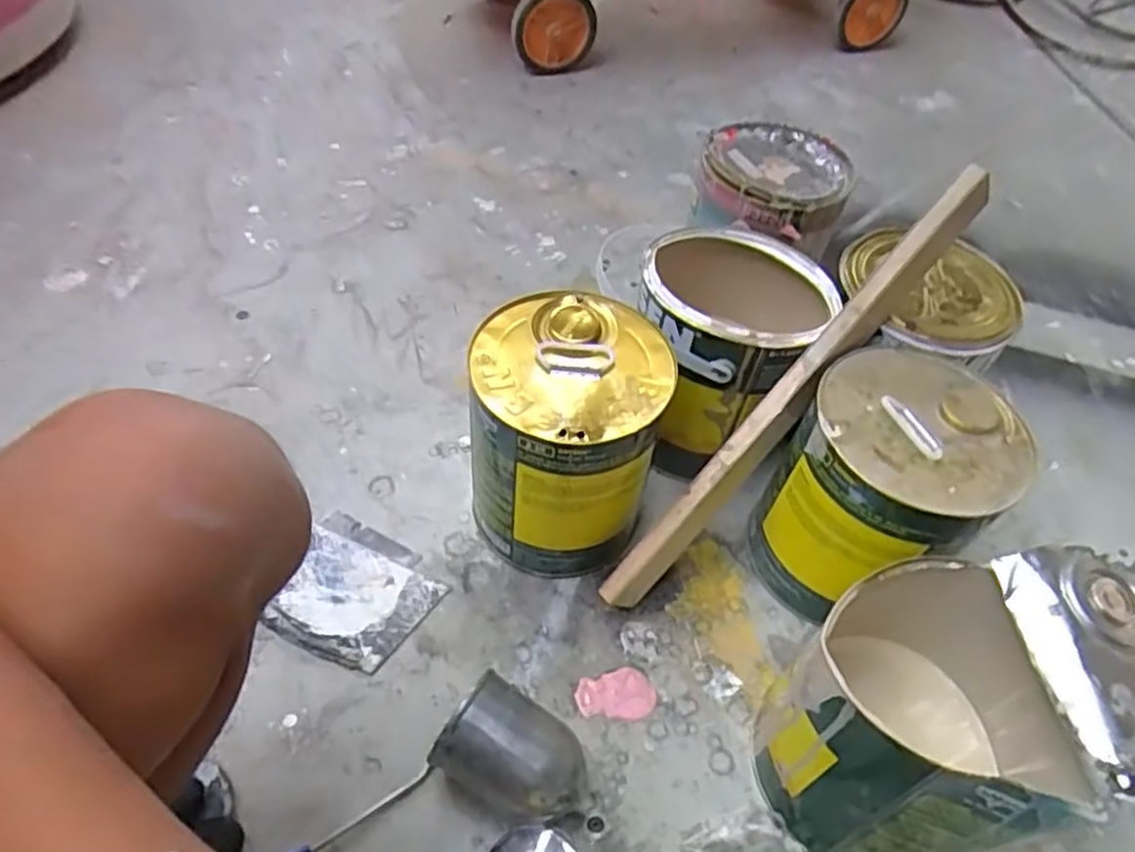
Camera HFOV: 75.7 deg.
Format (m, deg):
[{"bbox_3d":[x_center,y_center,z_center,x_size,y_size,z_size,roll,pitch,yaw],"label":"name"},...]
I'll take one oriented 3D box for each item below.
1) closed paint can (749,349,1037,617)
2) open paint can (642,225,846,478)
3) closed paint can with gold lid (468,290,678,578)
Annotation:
[{"bbox_3d":[0.264,0.062,0.636,0.162,0.206,0.153,2,51,-3],"label":"closed paint can"},{"bbox_3d":[0.152,-0.069,0.710,0.175,0.177,0.161,-4,52,-8],"label":"open paint can"},{"bbox_3d":[-0.002,0.014,0.648,0.146,0.207,0.160,2,51,-3],"label":"closed paint can with gold lid"}]

